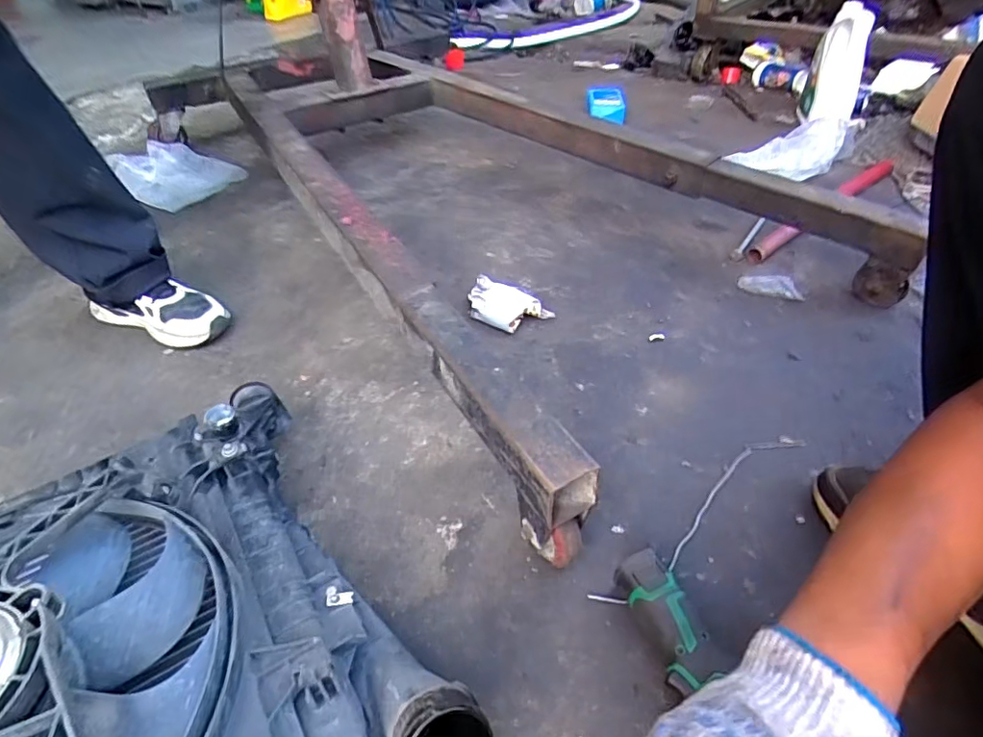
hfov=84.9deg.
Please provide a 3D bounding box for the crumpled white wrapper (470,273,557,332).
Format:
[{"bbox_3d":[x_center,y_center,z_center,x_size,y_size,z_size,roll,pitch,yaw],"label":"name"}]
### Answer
[{"bbox_3d":[0.022,-0.119,0.971,0.161,0.020,0.102,30,53,31],"label":"crumpled white wrapper"}]

